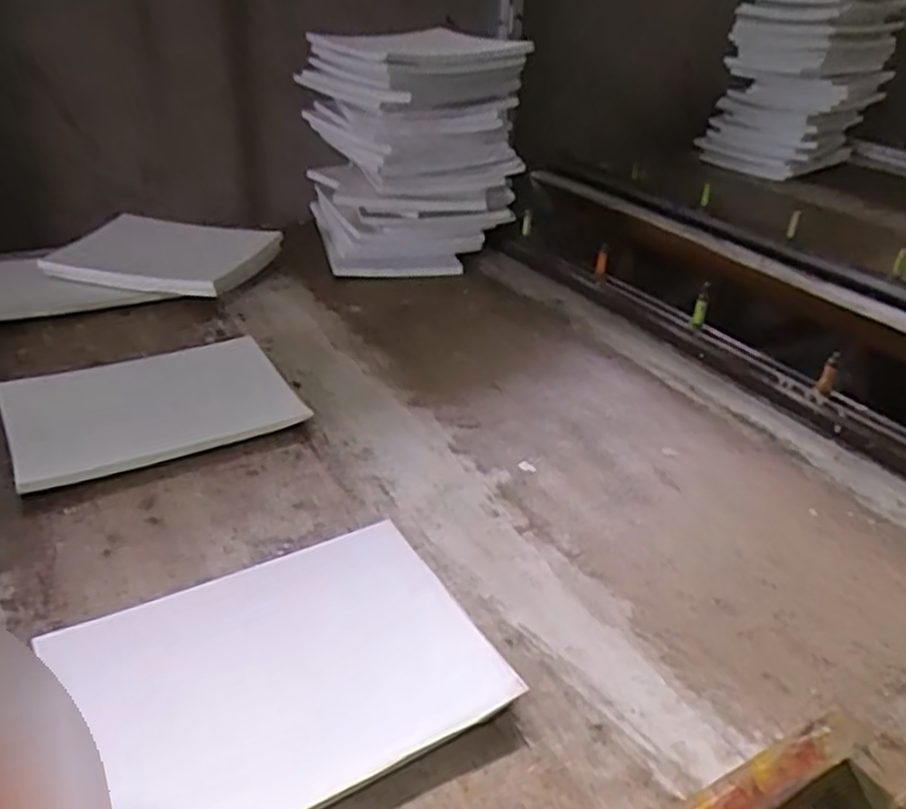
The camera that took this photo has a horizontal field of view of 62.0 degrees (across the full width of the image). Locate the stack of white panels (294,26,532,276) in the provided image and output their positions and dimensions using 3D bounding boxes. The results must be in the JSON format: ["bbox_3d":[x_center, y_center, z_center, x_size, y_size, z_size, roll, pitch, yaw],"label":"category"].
[{"bbox_3d":[-0.071,-0.397,1.187,0.288,0.310,0.304,-7,32,-15],"label":"stack of white panels"}]

